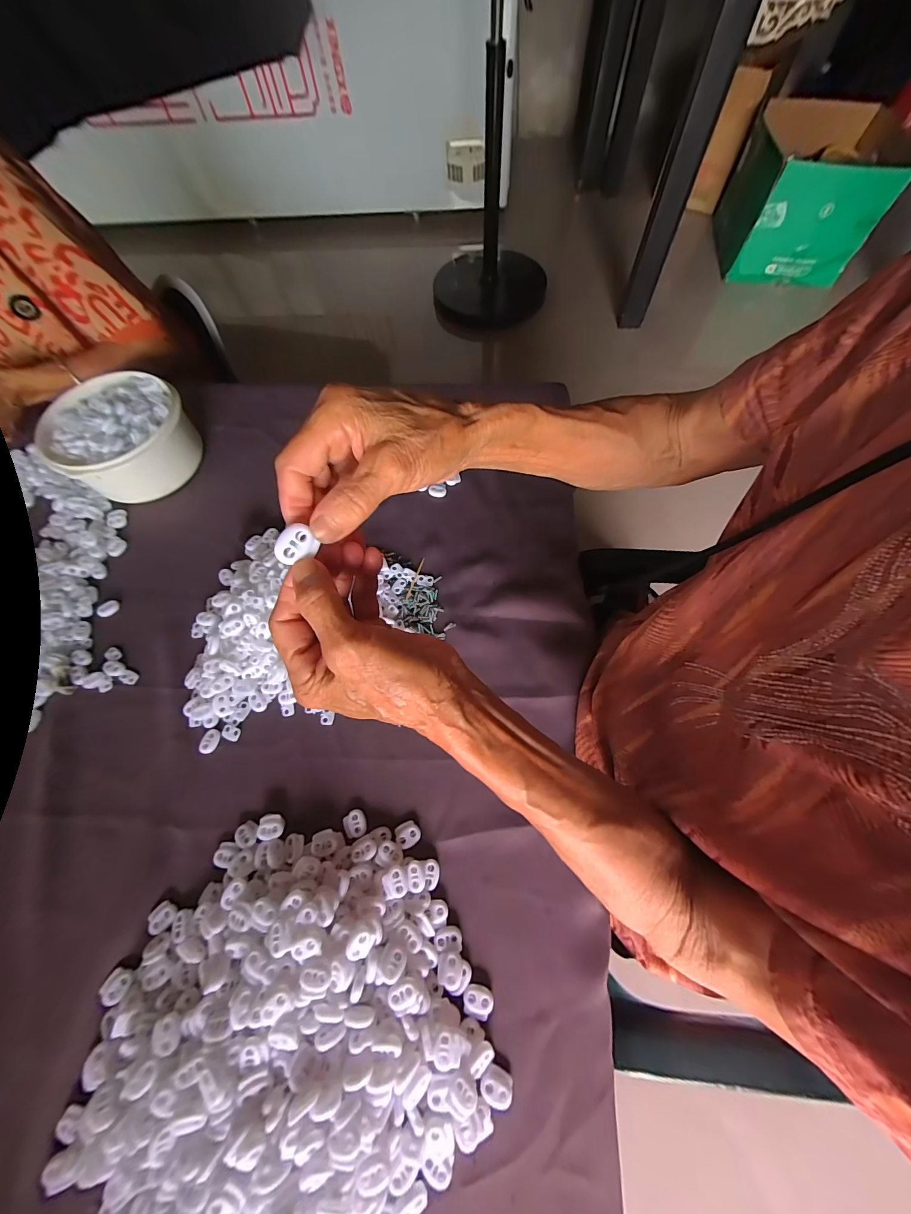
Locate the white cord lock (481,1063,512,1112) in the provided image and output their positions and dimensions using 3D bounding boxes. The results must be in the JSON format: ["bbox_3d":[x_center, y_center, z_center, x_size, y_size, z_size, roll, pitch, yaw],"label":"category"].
[{"bbox_3d":[0.030,0.342,0.277,0.022,0.007,0.018,24,70,12],"label":"white cord lock"}]

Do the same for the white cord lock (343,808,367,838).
[{"bbox_3d":[-0.090,0.195,0.349,0.019,0.005,0.022,-23,68,-7],"label":"white cord lock"}]

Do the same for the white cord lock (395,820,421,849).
[{"bbox_3d":[-0.042,0.199,0.341,0.020,0.004,0.019,-33,69,-11],"label":"white cord lock"}]

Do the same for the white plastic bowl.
[{"bbox_3d":[-0.419,-0.218,0.500,0.151,0.085,0.156,-1,67,2],"label":"white plastic bowl"}]

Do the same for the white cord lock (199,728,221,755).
[{"bbox_3d":[-0.241,0.132,0.382,0.015,0.004,0.023,13,68,8],"label":"white cord lock"}]

